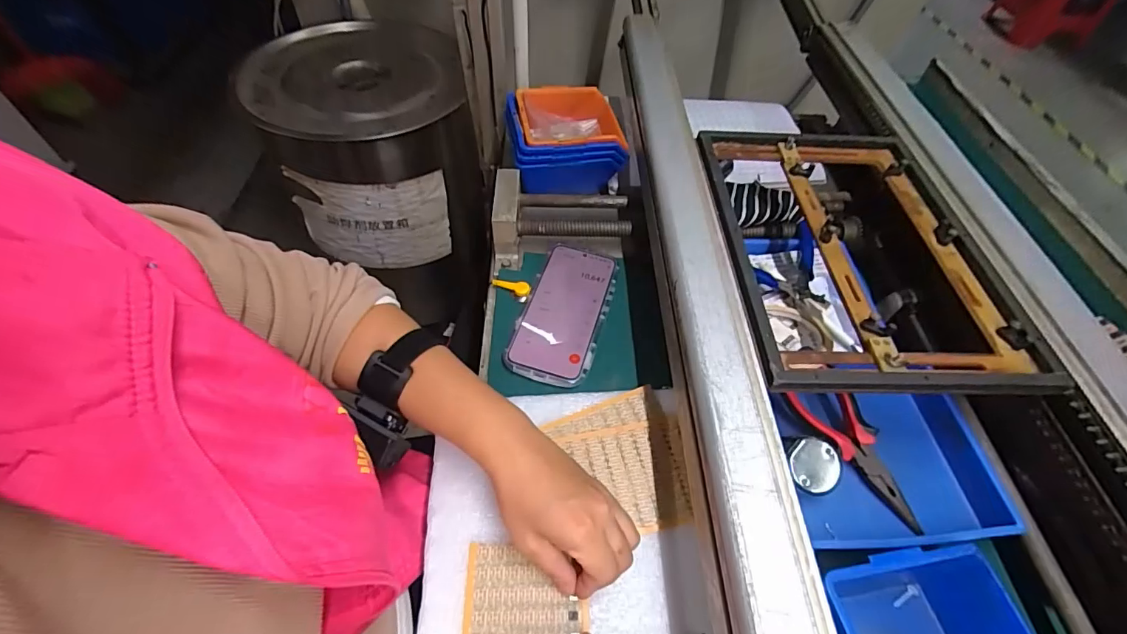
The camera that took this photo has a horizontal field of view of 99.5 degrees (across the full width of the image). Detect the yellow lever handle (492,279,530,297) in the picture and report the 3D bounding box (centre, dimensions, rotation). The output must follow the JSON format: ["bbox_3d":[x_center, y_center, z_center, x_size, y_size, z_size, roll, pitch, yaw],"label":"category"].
[{"bbox_3d":[-0.055,-0.033,0.498,0.043,0.006,0.016,18,55,9],"label":"yellow lever handle"}]

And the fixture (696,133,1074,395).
[{"bbox_3d":[0.251,-0.072,0.419,0.225,0.032,0.304,1,54,-3],"label":"fixture"}]

